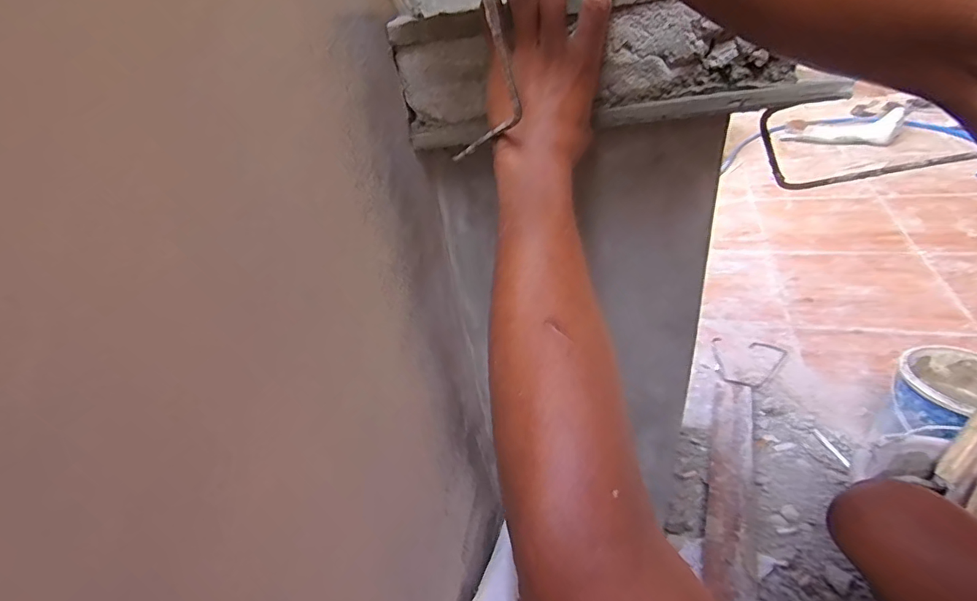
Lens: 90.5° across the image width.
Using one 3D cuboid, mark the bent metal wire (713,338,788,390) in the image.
[{"bbox_3d":[0.630,0.154,1.165,0.162,0.016,0.184,5,36,19],"label":"bent metal wire"}]

